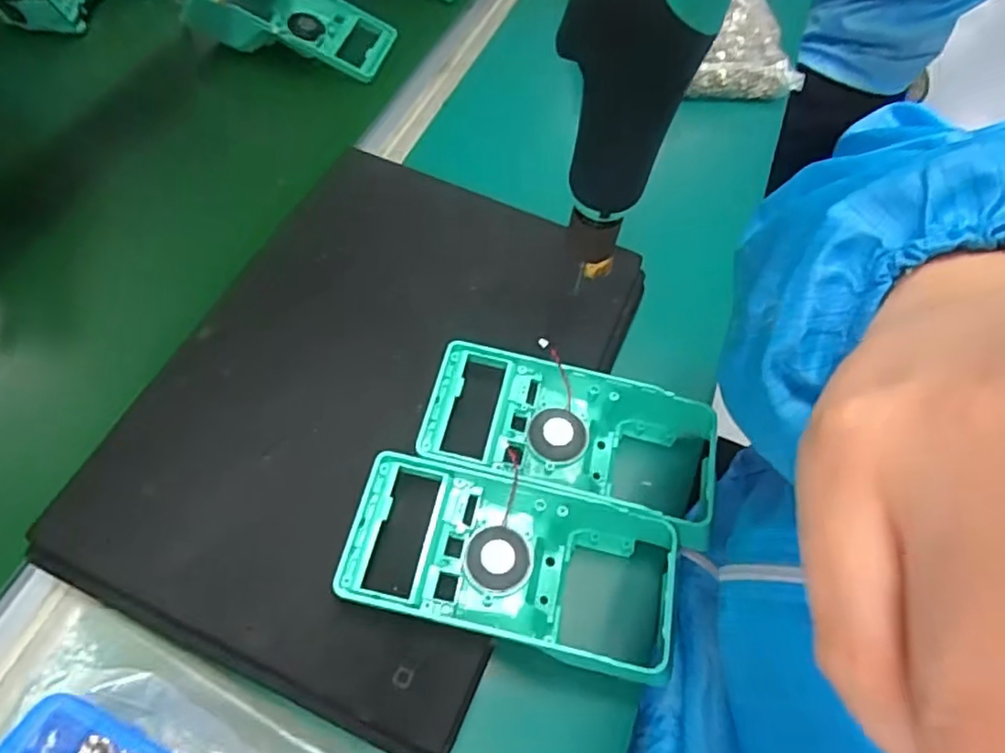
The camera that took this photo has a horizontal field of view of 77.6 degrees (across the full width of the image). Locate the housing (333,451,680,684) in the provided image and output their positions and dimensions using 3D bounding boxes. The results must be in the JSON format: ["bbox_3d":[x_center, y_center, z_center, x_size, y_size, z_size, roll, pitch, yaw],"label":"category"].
[{"bbox_3d":[0.006,0.097,0.334,0.173,0.022,0.086,12,60,3],"label":"housing"}]

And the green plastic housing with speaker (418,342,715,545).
[{"bbox_3d":[0.046,0.033,0.376,0.181,0.026,0.092,15,60,5],"label":"green plastic housing with speaker"}]

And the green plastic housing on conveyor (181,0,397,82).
[{"bbox_3d":[-0.201,-0.343,0.600,0.188,0.049,0.097,13,60,4],"label":"green plastic housing on conveyor"}]

